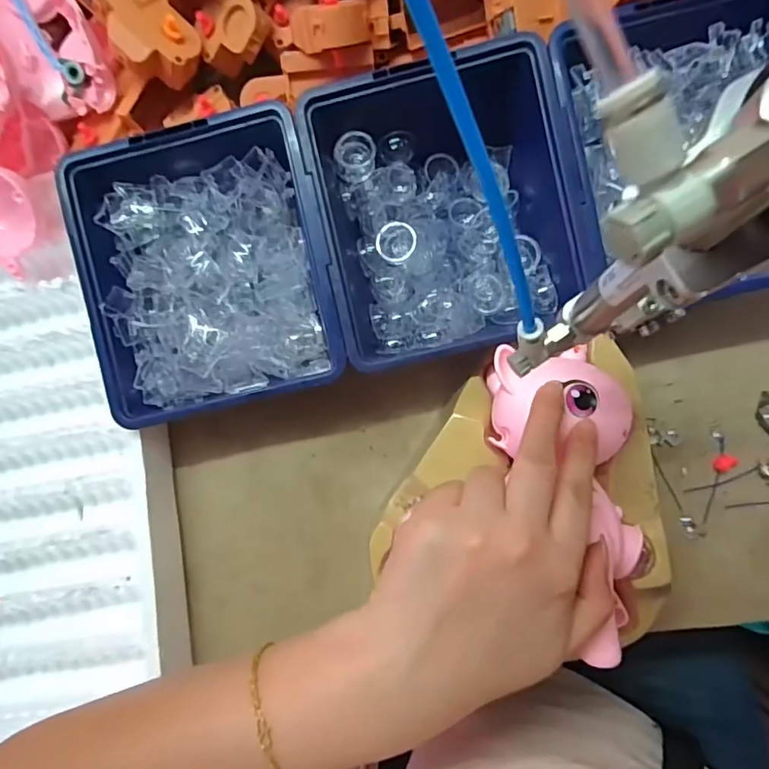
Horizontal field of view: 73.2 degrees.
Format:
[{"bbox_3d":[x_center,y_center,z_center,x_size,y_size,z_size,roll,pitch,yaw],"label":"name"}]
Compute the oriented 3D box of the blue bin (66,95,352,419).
[{"bbox_3d":[-0.105,-0.067,0.325,0.143,0.067,0.165,-13,83,4],"label":"blue bin"}]

